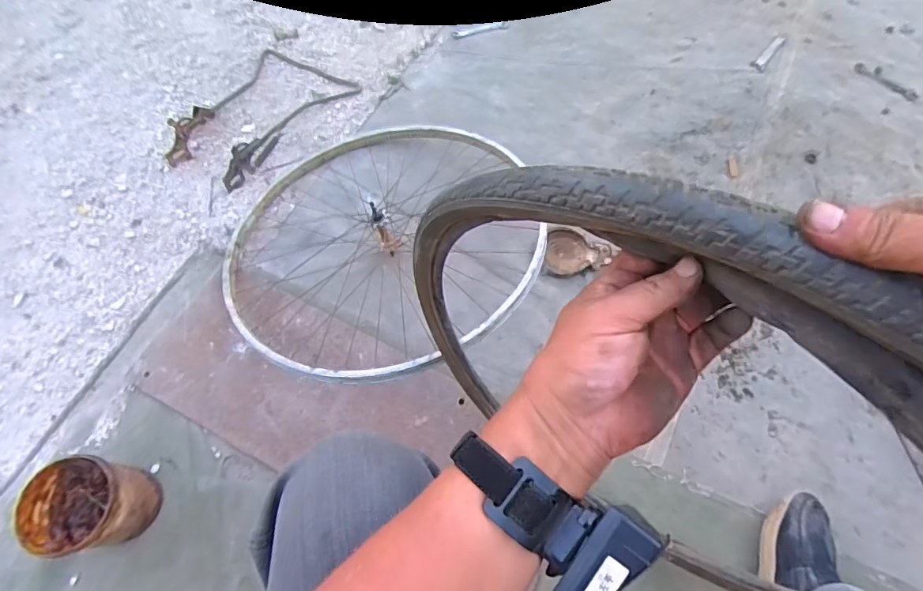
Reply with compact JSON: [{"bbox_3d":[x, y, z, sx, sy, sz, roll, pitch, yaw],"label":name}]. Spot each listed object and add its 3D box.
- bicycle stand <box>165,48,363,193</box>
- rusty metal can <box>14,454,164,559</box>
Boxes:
[{"bbox_3d":[-0.440,-0.406,1.054,0.249,0.066,0.398,28,68,12],"label":"bicycle stand"},{"bbox_3d":[-0.531,0.304,0.696,0.124,0.143,0.120,0,65,-1],"label":"rusty metal can"}]

